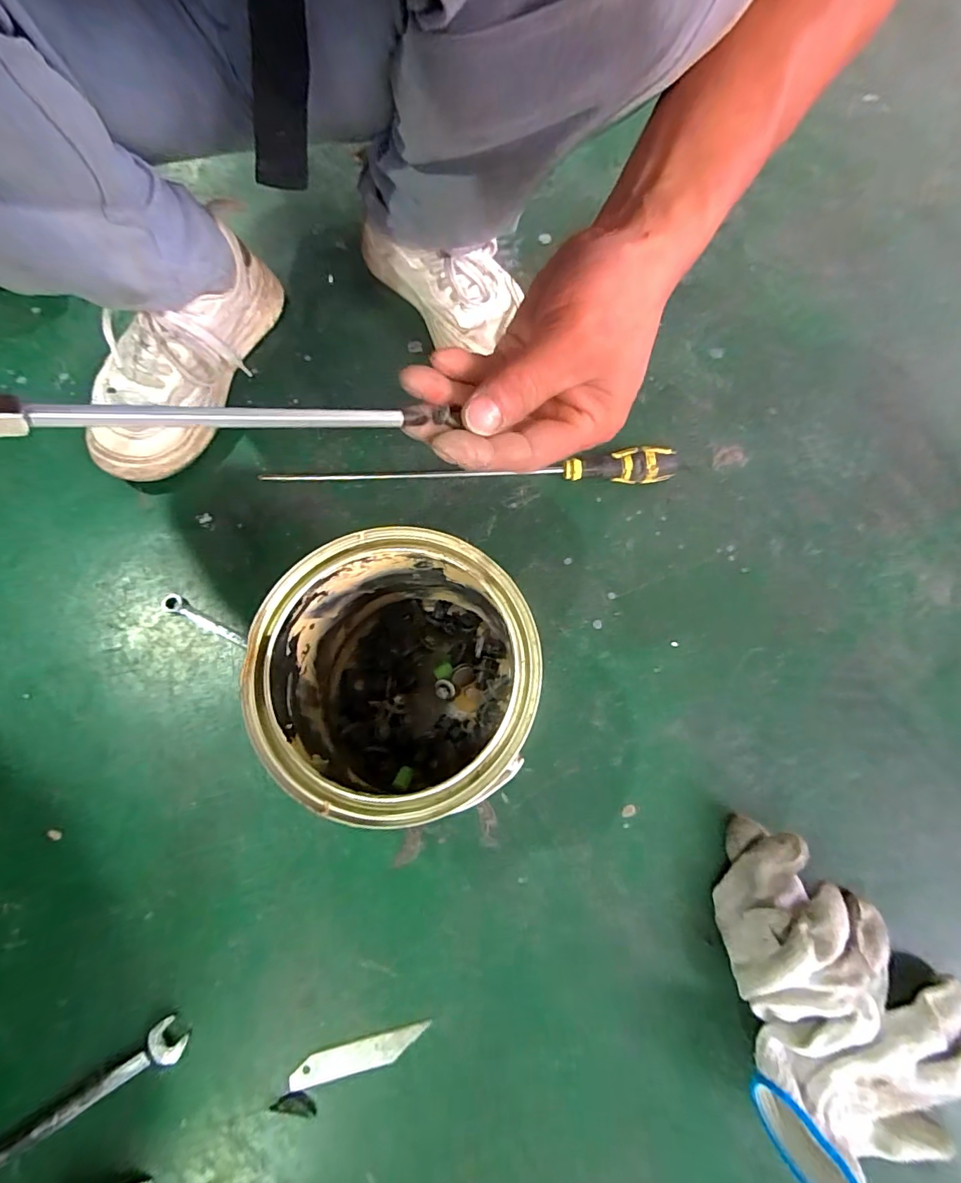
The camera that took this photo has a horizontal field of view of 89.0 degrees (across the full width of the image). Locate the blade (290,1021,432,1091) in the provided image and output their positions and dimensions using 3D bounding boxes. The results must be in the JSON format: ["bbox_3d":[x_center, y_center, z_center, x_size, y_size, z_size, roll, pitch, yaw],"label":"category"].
[{"bbox_3d":[-0.082,0.316,0.332,0.093,0.004,0.019,-13,73,-5],"label":"blade"}]

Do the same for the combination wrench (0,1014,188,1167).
[{"bbox_3d":[-0.272,0.337,0.314,0.161,0.009,0.024,-30,75,-10],"label":"combination wrench"}]

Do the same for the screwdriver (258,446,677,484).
[{"bbox_3d":[-0.009,-0.111,0.456,0.382,0.027,0.028,-2,72,-2],"label":"screwdriver"}]

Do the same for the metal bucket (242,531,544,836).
[{"bbox_3d":[-0.048,0.061,0.335,0.153,0.151,0.156,0,72,-1],"label":"metal bucket"}]

